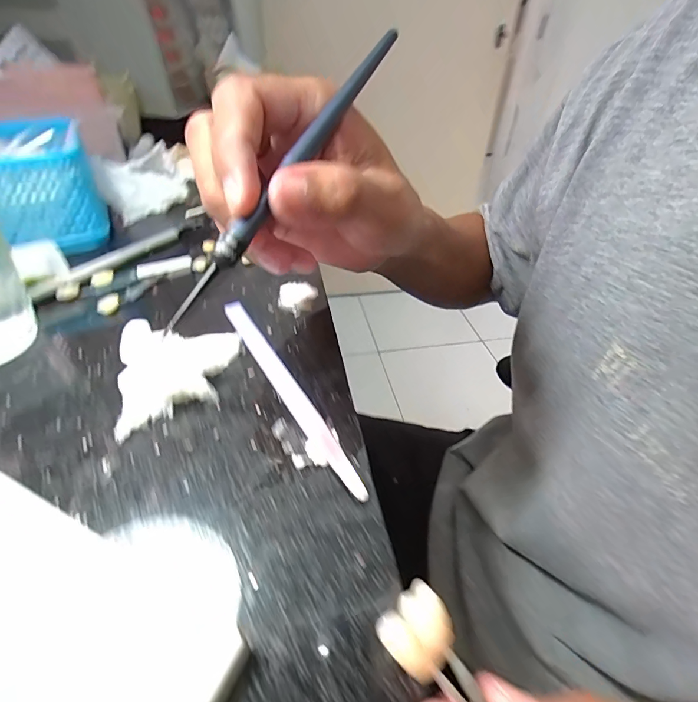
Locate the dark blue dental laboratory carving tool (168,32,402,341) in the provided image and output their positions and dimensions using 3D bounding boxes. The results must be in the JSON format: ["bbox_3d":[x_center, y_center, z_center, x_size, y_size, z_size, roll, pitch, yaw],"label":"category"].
[{"bbox_3d":[-0.019,-0.070,0.141,0.006,0.008,0.153,22,71,23],"label":"dark blue dental laboratory carving tool"}]

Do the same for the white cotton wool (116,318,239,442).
[{"bbox_3d":[-0.077,0.006,0.174,0.052,0.021,0.054,-13,42,-17],"label":"white cotton wool"}]

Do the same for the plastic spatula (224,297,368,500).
[{"bbox_3d":[-0.034,0.010,0.184,0.011,0.004,0.150,-21,45,-23],"label":"plastic spatula"}]

